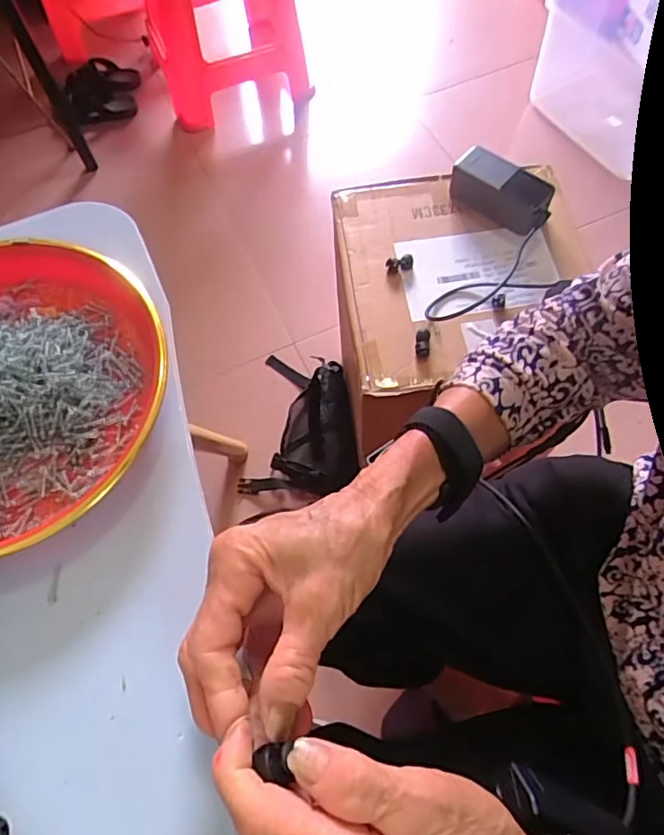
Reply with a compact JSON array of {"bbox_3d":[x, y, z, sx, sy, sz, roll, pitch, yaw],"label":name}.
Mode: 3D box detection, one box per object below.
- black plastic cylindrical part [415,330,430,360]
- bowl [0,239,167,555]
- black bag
[{"bbox_3d":[0.110,-0.089,0.656,0.018,0.014,0.042,5,65,4],"label":"black plastic cylindrical part"},{"bbox_3d":[-0.222,-0.019,0.347,0.207,0.031,0.211,-1,65,2],"label":"bowl"},{"bbox_3d":[-0.051,-0.004,1.056,0.219,0.127,0.303,8,66,5],"label":"black bag"}]

